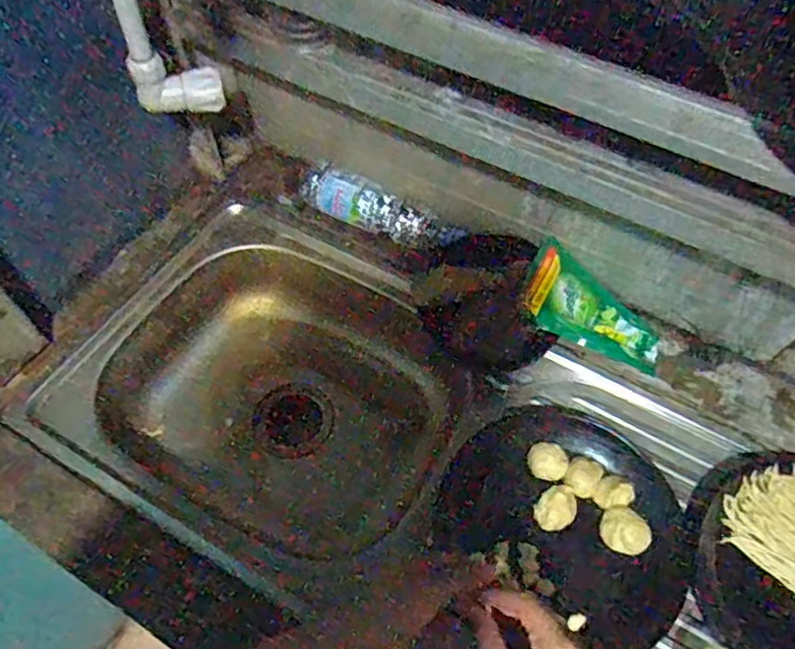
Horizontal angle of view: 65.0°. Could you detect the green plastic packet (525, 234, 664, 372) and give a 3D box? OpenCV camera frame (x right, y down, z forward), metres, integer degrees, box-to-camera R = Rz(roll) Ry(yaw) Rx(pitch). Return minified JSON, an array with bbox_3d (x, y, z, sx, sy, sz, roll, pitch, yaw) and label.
[{"bbox_3d":[0.235,-0.012,0.756,0.185,0.021,0.097,34,65,-7],"label":"green plastic packet"}]

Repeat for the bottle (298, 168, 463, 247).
[{"bbox_3d":[-0.025,-0.145,0.844,0.234,0.061,0.055,27,62,16],"label":"bottle"}]

